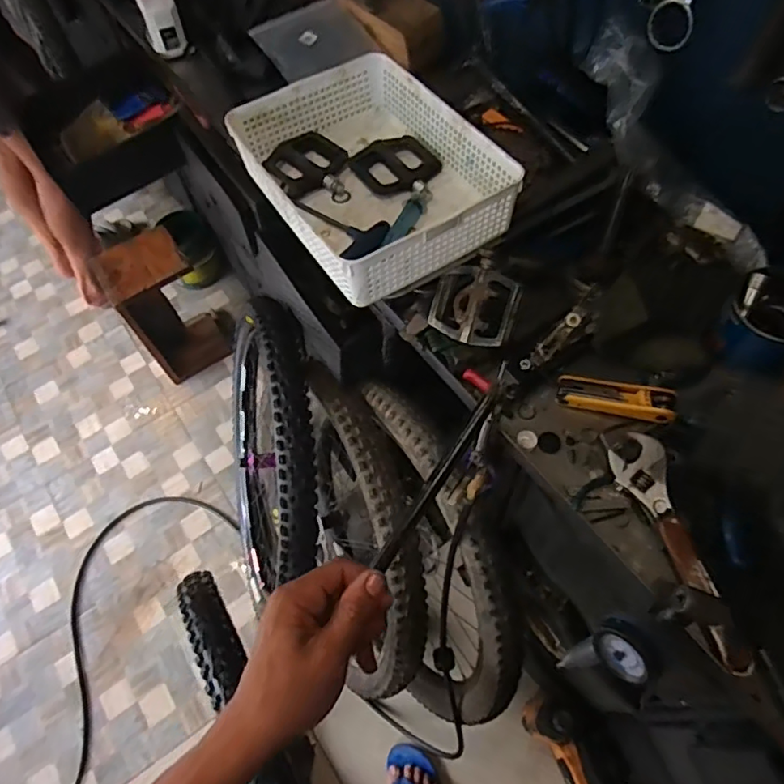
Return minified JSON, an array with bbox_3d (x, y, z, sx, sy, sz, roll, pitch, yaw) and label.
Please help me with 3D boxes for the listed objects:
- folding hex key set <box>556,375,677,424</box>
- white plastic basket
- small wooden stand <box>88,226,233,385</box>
[{"bbox_3d":[0.265,0.007,0.670,0.128,0.018,0.047,11,62,23],"label":"folding hex key set"},{"bbox_3d":[-0.028,-0.279,0.718,0.242,0.086,0.327,-34,63,-9],"label":"white plastic basket"},{"bbox_3d":[-0.644,-0.244,1.608,0.237,0.409,0.207,-36,63,-11],"label":"small wooden stand"}]

